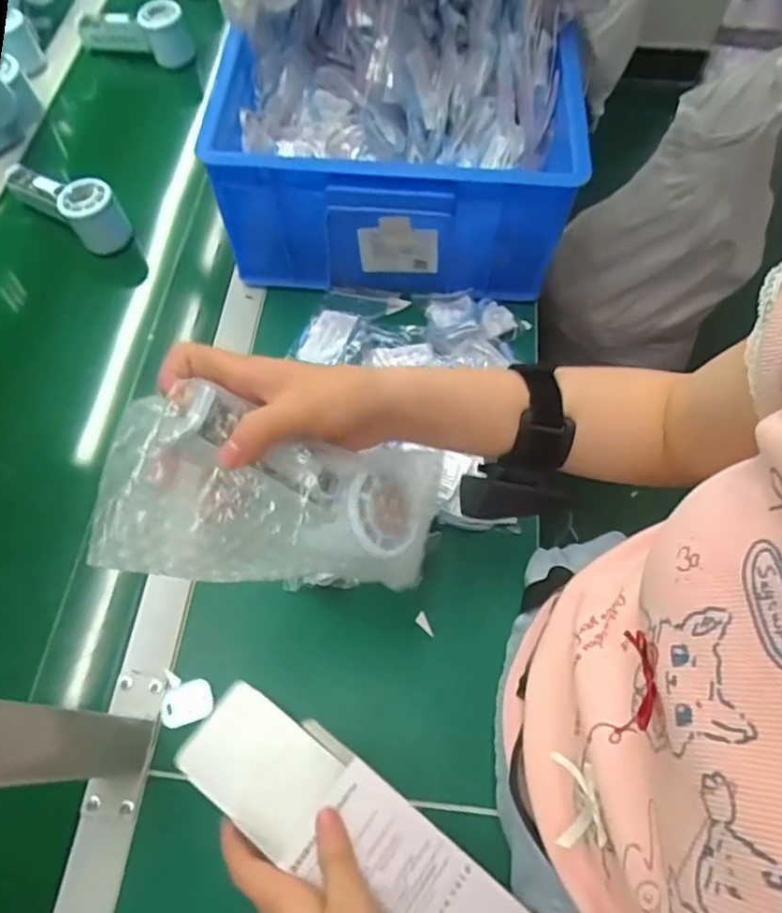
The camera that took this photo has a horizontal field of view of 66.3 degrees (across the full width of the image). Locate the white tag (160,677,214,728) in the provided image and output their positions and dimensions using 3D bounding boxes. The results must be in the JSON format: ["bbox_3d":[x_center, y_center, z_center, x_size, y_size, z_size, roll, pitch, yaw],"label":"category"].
[{"bbox_3d":[-0.163,0.196,0.476,0.039,0.006,0.032,-16,66,-10],"label":"white tag"}]

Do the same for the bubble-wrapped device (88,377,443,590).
[{"bbox_3d":[-0.051,0.024,0.339,0.195,0.062,0.081,11,58,-37],"label":"bubble-wrapped device"}]

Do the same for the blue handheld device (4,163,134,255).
[{"bbox_3d":[-0.362,-0.285,0.672,0.148,0.059,0.054,37,69,15],"label":"blue handheld device"}]

